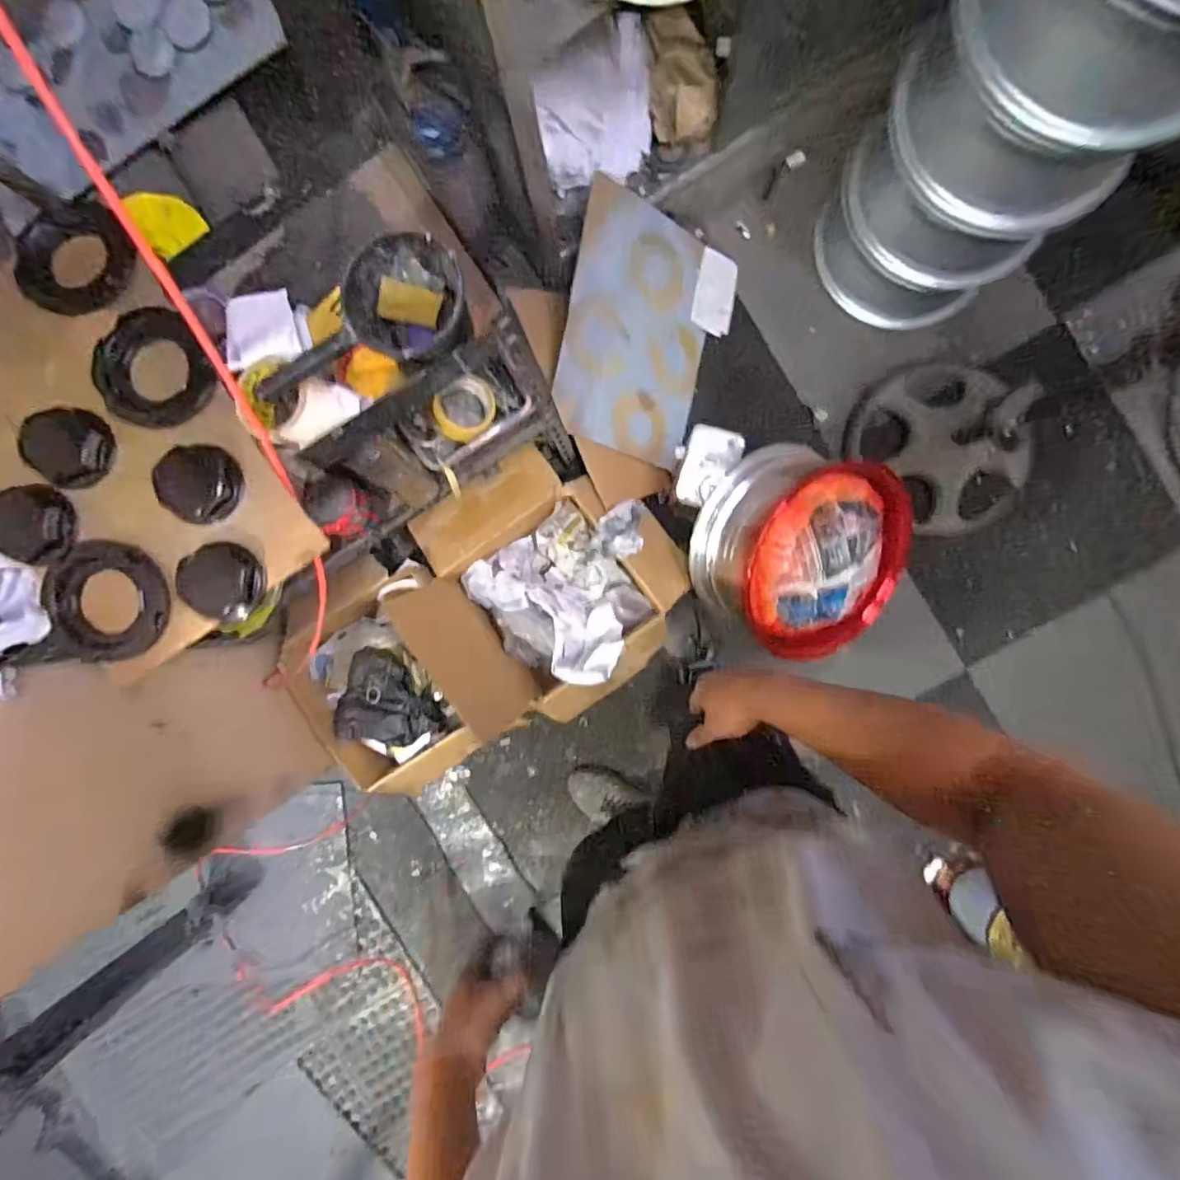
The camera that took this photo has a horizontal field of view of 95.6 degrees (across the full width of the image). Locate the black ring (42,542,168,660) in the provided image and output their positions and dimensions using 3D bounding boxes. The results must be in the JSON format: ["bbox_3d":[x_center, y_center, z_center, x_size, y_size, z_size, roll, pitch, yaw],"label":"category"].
[{"bbox_3d":[-0.565,0.013,0.625,0.141,0.028,0.130,0,91,2],"label":"black ring"}]

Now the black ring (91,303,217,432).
[{"bbox_3d":[-0.521,-0.265,0.637,0.125,0.017,0.136,0,91,2],"label":"black ring"}]

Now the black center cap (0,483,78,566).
[{"bbox_3d":[-0.655,-0.077,0.626,0.080,0.031,0.090,-3,91,2],"label":"black center cap"}]

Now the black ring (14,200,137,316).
[{"bbox_3d":[-0.617,-0.391,0.640,0.133,0.021,0.133,0,91,2],"label":"black ring"}]

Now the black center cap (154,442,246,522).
[{"bbox_3d":[-0.457,-0.124,0.619,0.085,0.040,0.090,12,92,2],"label":"black center cap"}]

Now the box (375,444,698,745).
[{"bbox_3d":[-0.101,0.011,1.208,0.554,0.221,0.530,-33,90,3],"label":"box"}]

